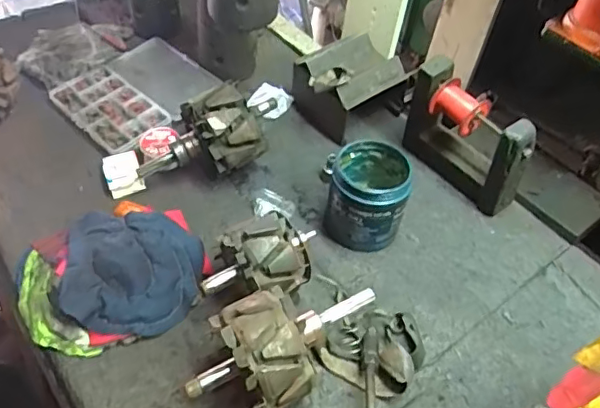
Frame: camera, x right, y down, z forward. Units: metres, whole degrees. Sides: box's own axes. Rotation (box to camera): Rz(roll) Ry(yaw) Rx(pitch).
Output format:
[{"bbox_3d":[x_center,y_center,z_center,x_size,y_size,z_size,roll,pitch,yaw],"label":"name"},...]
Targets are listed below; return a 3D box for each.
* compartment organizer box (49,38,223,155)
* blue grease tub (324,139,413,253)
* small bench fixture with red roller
[{"bbox_3d":[-0.236,-0.165,0.830,0.179,0.032,0.205,34,52,25],"label":"compartment organizer box"},{"bbox_3d":[0.079,-0.010,0.660,0.084,0.100,0.091,3,46,-3],"label":"blue grease tub"},{"bbox_3d":[0.204,-0.080,0.711,0.054,0.154,0.175,-30,56,-29],"label":"small bench fixture with red roller"}]

